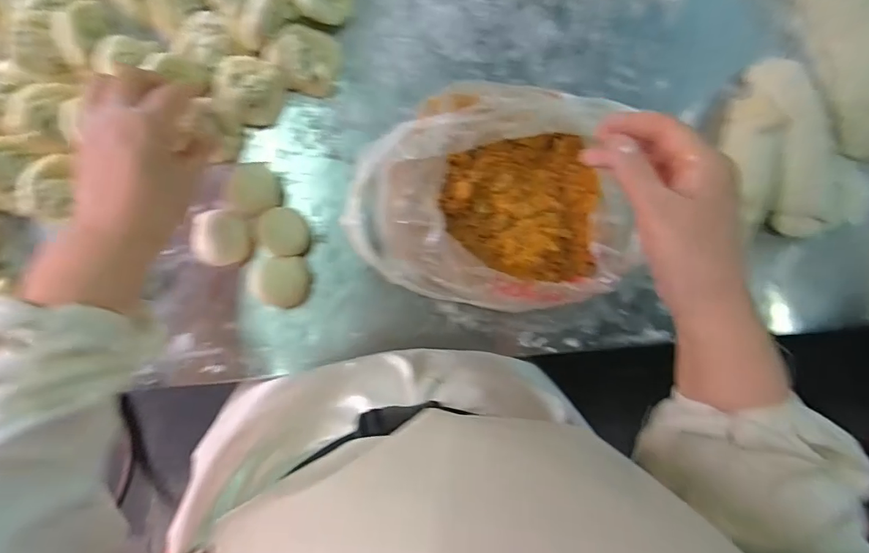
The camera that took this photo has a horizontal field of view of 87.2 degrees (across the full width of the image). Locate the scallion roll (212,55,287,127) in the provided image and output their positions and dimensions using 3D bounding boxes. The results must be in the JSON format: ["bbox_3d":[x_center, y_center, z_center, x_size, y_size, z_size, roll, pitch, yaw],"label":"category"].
[{"bbox_3d":[-0.161,-0.159,0.397,0.051,0.033,0.053,0,92,-8],"label":"scallion roll"}]

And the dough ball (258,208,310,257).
[{"bbox_3d":[-0.134,-0.040,0.408,0.041,0.029,0.041,0,92,-8],"label":"dough ball"}]

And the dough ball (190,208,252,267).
[{"bbox_3d":[-0.184,-0.033,0.397,0.044,0.031,0.046,0,92,-8],"label":"dough ball"}]

